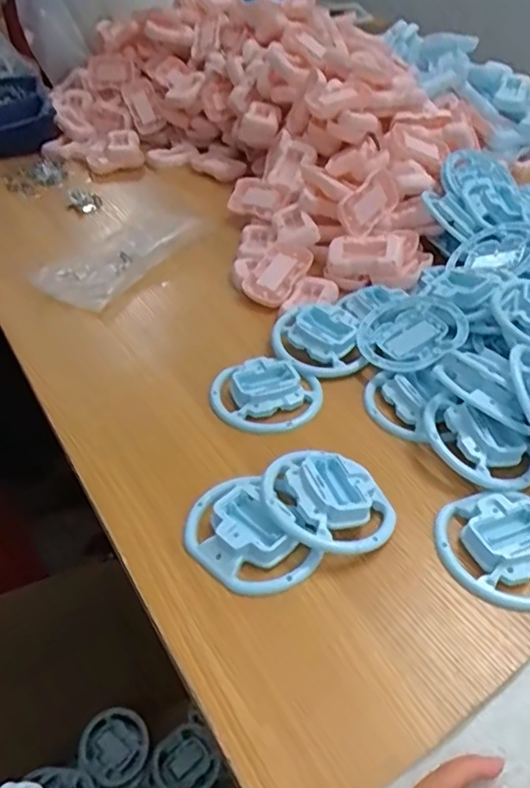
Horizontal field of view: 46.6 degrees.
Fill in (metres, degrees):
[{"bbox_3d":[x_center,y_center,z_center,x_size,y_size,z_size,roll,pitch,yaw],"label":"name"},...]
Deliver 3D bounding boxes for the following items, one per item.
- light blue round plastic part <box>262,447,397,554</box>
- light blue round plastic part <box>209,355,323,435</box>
[{"bbox_3d":[0.049,0.080,0.473,0.102,0.035,0.088,5,42,6],"label":"light blue round plastic part"},{"bbox_3d":[0.000,-0.001,0.581,0.096,0.025,0.085,21,46,23],"label":"light blue round plastic part"}]

